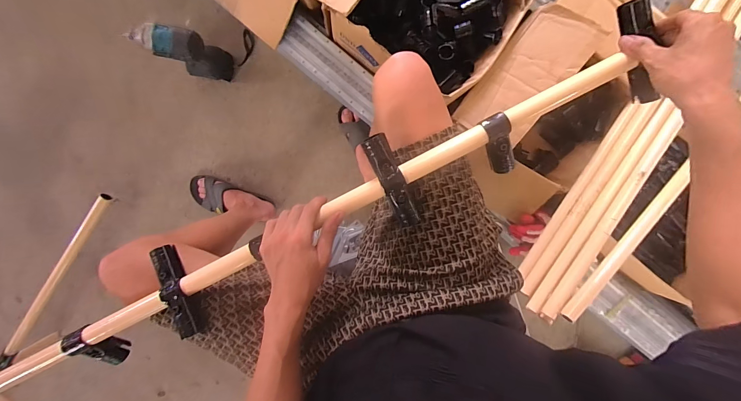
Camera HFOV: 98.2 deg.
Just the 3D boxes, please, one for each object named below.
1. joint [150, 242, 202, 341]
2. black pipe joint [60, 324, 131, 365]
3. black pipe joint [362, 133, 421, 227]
[{"bbox_3d":[-0.274,0.127,0.456,0.029,0.034,0.131,-25,82,5],"label":"joint"},{"bbox_3d":[-0.406,0.221,0.483,0.039,0.028,0.102,-17,140,4],"label":"black pipe joint"},{"bbox_3d":[0.032,-0.025,0.443,0.032,0.036,0.134,-25,98,5],"label":"black pipe joint"}]

